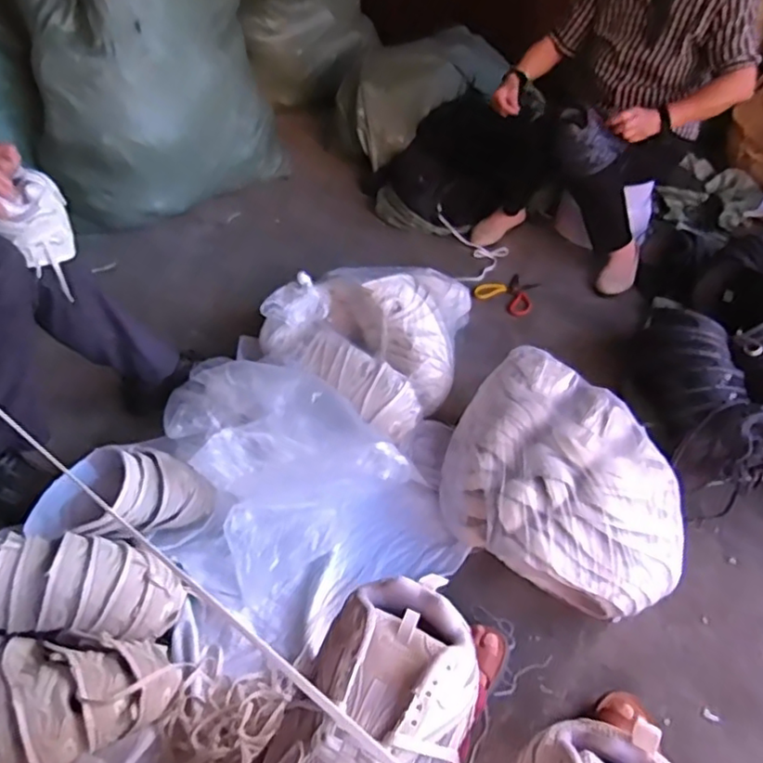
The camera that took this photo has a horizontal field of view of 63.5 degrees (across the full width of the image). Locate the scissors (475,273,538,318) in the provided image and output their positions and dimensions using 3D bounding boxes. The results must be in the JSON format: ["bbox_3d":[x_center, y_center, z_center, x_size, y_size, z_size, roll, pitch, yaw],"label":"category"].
[{"bbox_3d":[0.359,-0.248,1.698,0.161,0.019,0.161,2,44,-2],"label":"scissors"}]

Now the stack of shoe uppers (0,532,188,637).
[{"bbox_3d":[-0.520,0.304,0.915,0.417,0.115,0.122,2,44,-2],"label":"stack of shoe uppers"}]

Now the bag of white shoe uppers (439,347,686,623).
[{"bbox_3d":[0.324,0.172,1.121,0.400,0.177,0.432,18,46,14],"label":"bag of white shoe uppers"}]

